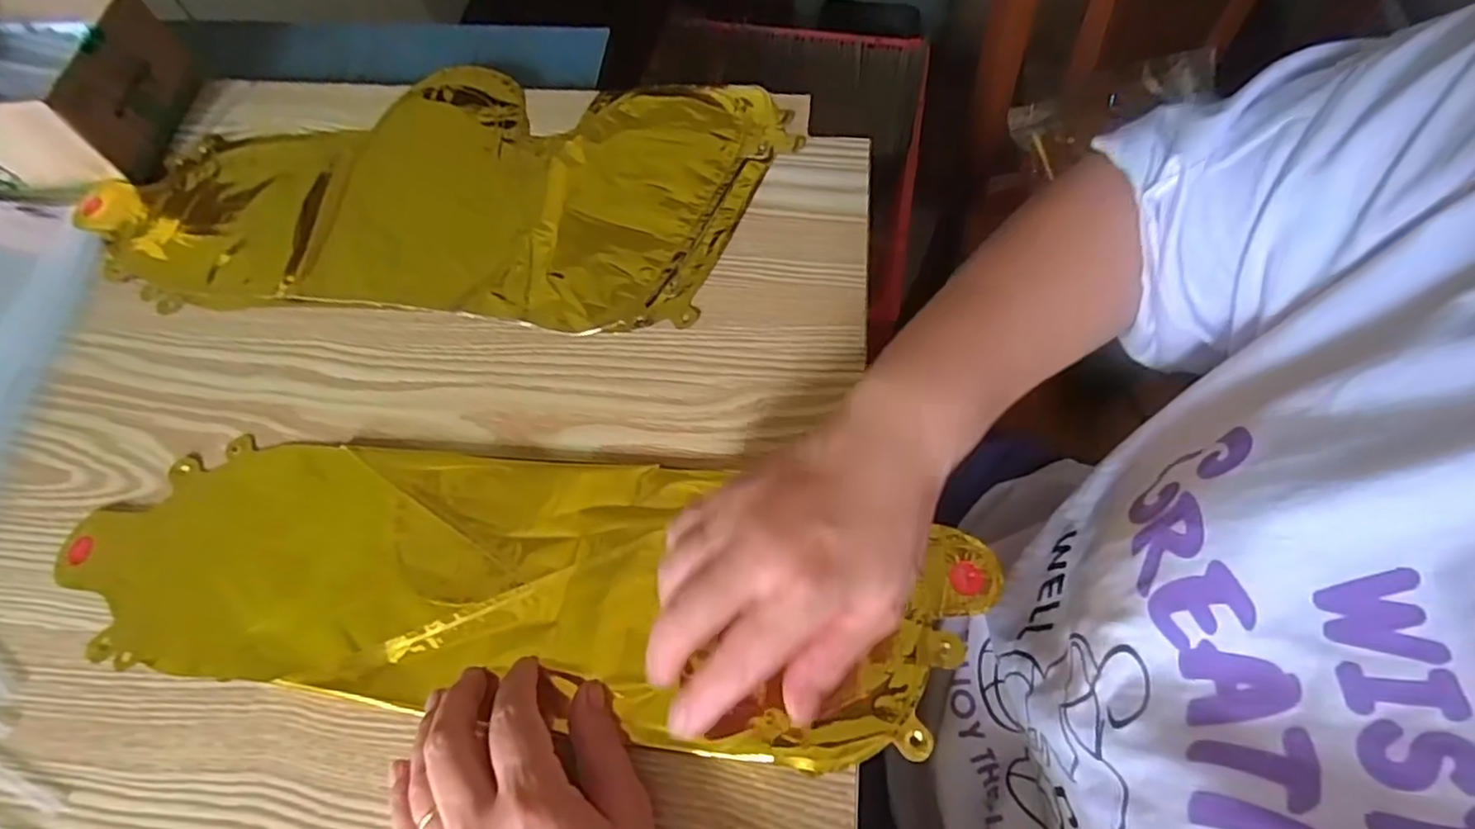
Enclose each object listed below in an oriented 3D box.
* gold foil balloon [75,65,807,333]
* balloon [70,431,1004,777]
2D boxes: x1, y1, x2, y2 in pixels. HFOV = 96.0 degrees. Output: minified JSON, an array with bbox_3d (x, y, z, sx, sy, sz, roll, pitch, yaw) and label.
[{"bbox_3d":[-0.194,-0.155,0.444,0.429,0.011,0.208,4,64,5],"label":"gold foil balloon"},{"bbox_3d":[-0.111,0.081,0.331,0.450,0.010,0.129,6,64,7],"label":"balloon"}]

